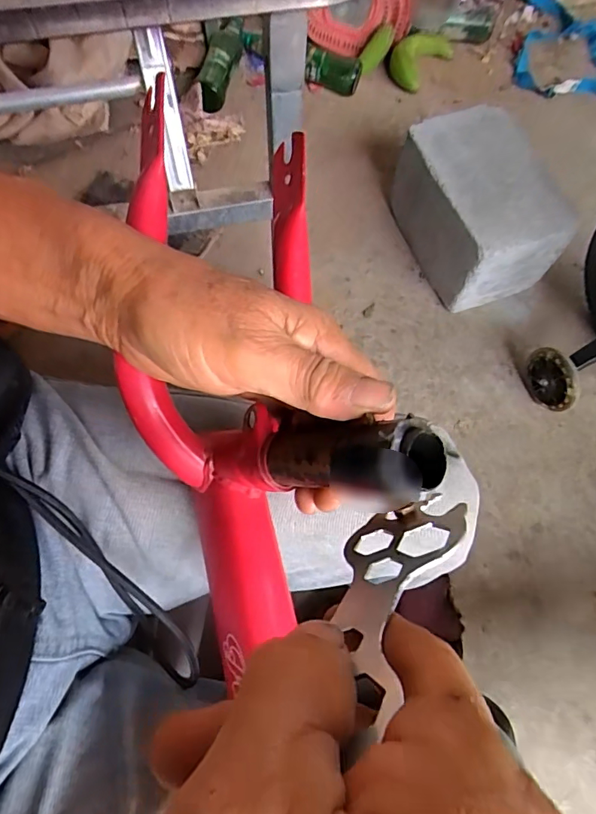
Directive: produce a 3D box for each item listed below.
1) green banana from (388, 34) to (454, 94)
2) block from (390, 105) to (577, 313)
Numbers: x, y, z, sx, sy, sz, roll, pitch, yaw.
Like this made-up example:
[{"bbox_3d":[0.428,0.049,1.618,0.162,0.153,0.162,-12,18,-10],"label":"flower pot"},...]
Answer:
[{"bbox_3d":[0.251,-0.727,0.996,0.089,0.059,0.132,42,73,12],"label":"green banana"},{"bbox_3d":[0.302,-0.342,0.845,0.170,0.199,0.282,-20,72,-10],"label":"block"}]

